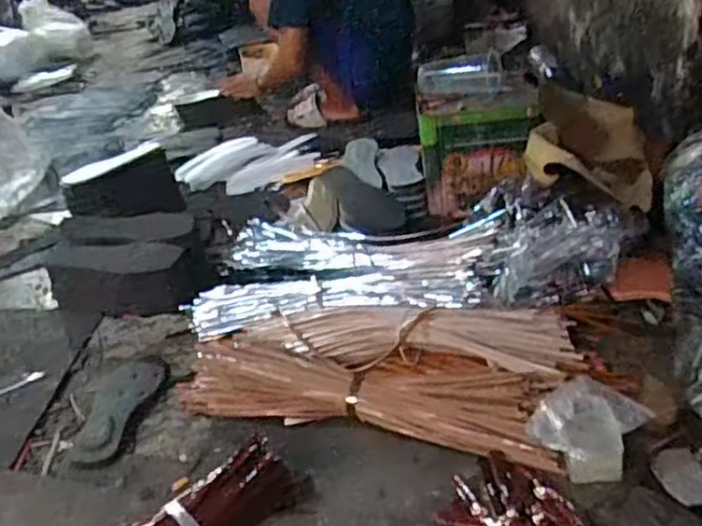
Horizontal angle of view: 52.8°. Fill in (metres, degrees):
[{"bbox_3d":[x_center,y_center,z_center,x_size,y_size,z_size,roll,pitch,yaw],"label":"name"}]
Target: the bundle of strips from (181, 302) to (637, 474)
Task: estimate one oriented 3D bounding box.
[{"bbox_3d":[0.046,0.154,1.028,0.594,0.070,0.230,2,34,16],"label":"bundle of strips"}]

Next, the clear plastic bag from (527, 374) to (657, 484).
[{"bbox_3d":[0.298,0.203,0.897,0.130,0.032,0.126,-31,39,-32],"label":"clear plastic bag"}]

